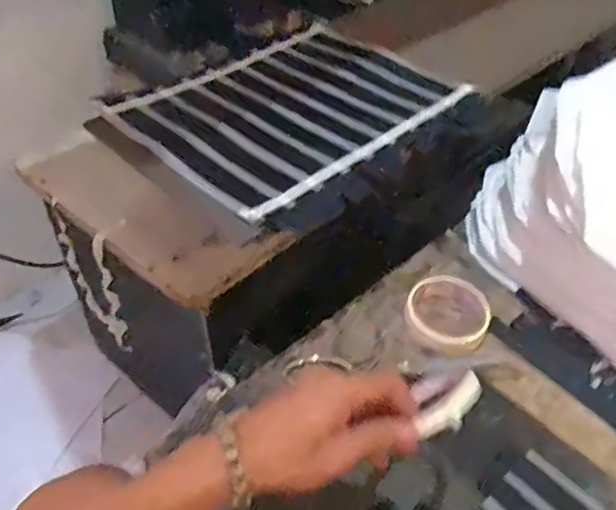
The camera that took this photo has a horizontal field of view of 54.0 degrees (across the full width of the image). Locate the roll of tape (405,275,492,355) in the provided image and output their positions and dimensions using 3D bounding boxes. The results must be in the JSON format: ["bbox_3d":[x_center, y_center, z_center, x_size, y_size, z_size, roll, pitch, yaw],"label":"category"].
[{"bbox_3d":[0.156,0.065,0.666,0.089,0.029,0.082,1,45,-1],"label":"roll of tape"}]

